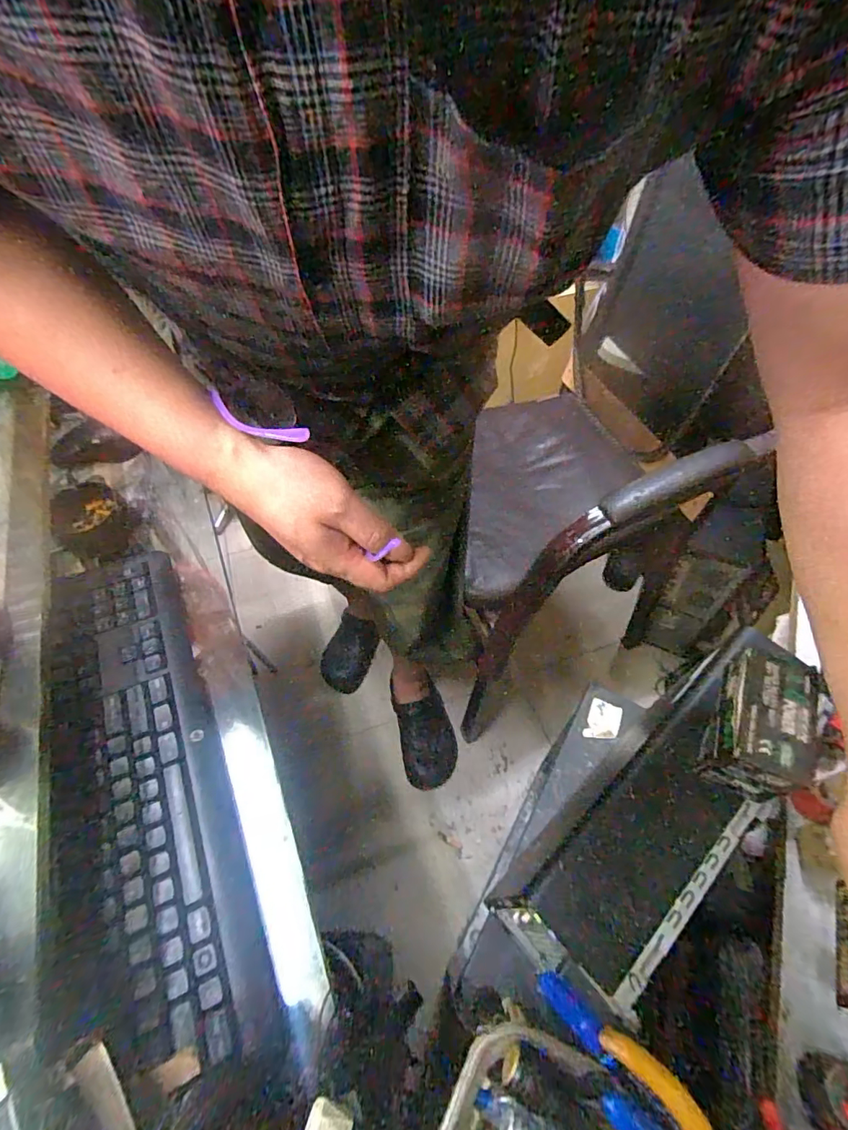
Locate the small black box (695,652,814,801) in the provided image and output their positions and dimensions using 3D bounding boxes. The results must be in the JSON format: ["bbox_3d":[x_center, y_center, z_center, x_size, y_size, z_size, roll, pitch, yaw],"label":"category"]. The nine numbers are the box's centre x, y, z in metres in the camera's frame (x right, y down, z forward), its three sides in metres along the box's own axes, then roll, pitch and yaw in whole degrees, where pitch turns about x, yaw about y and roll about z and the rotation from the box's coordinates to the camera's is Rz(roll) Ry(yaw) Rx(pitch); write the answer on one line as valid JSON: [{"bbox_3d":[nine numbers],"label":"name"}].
[{"bbox_3d":[0.233,0.113,0.355,0.054,0.059,0.088,22,58,17],"label":"small black box"}]

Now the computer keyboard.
[{"bbox_3d":[-0.246,0.160,0.418,0.122,0.033,0.430,-23,57,-14],"label":"computer keyboard"}]

